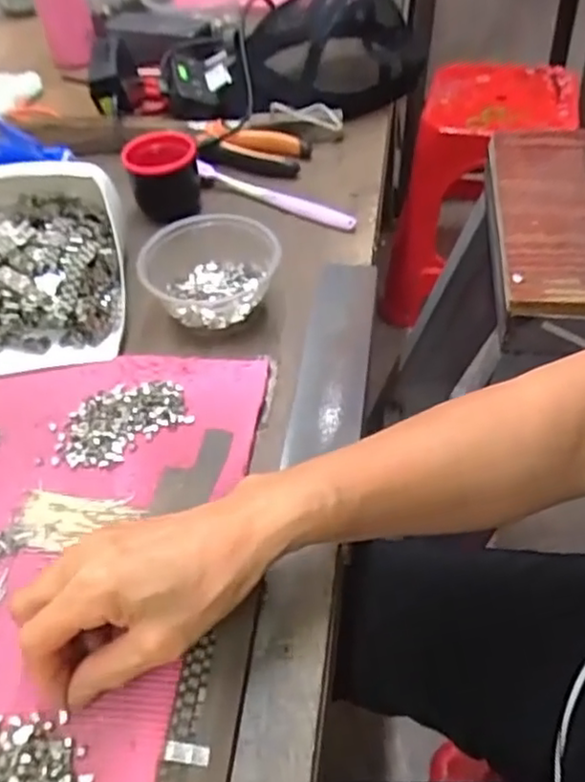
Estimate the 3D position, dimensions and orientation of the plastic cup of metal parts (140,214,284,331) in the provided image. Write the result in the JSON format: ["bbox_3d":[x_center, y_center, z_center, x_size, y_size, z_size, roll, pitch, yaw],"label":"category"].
[{"bbox_3d":[-0.067,-0.096,0.536,0.112,0.047,0.101,-5,49,-1],"label":"plastic cup of metal parts"}]

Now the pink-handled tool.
[{"bbox_3d":[-0.018,-0.185,0.636,0.173,0.018,0.017,26,55,23],"label":"pink-handled tool"}]

